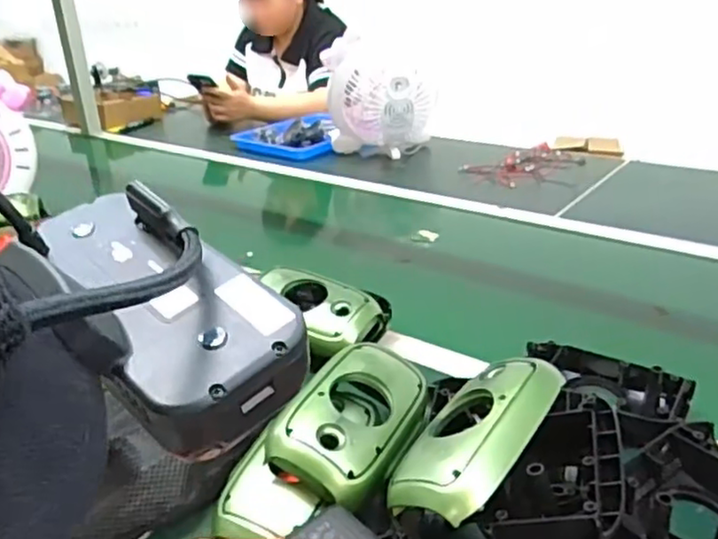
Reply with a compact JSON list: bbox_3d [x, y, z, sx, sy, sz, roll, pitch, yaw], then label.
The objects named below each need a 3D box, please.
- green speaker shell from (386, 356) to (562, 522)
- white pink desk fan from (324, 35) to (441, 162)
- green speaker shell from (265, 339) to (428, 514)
[{"bbox_3d":[0.086,0.114,0.474,0.080,0.034,0.152,20,48,40],"label":"green speaker shell"},{"bbox_3d":[0.051,-0.370,1.439,0.228,0.258,0.146,5,27,15],"label":"white pink desk fan"},{"bbox_3d":[-0.002,0.121,0.538,0.090,0.045,0.152,31,40,11],"label":"green speaker shell"}]

